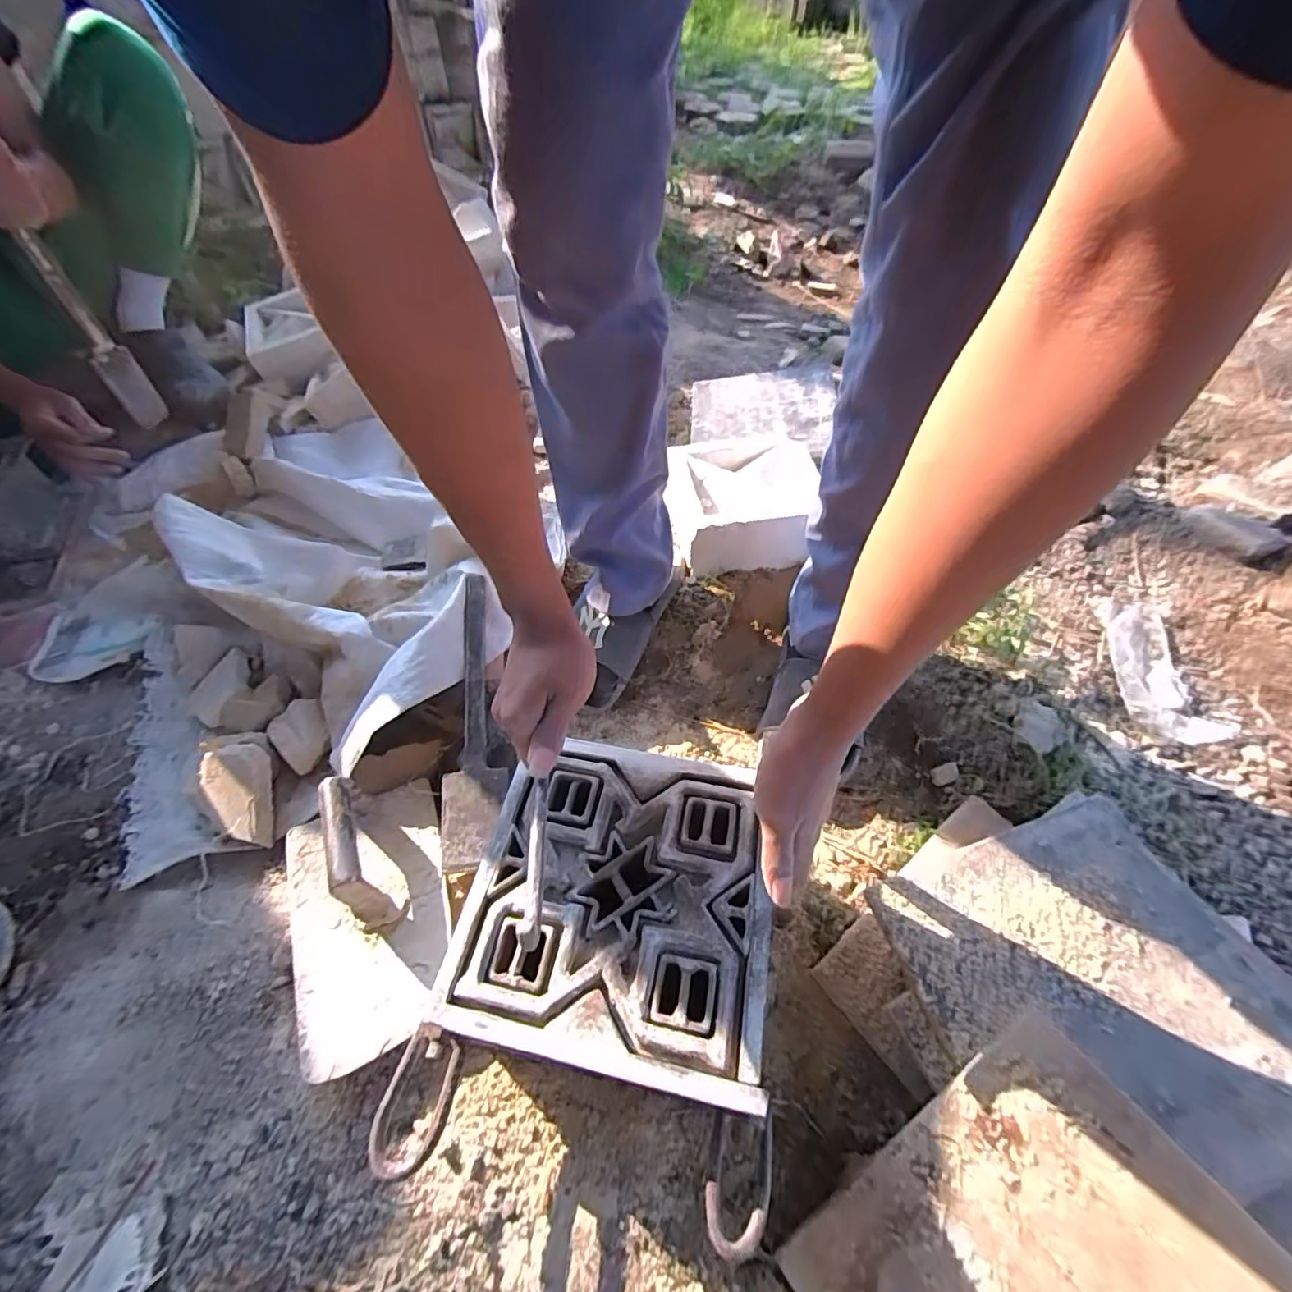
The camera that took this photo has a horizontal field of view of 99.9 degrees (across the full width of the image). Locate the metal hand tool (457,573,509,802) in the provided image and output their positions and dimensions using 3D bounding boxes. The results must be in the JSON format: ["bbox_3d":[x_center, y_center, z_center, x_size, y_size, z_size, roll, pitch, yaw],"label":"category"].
[{"bbox_3d":[-0.187,0.036,0.592,0.043,0.014,0.260,-7,65,-16],"label":"metal hand tool"}]

